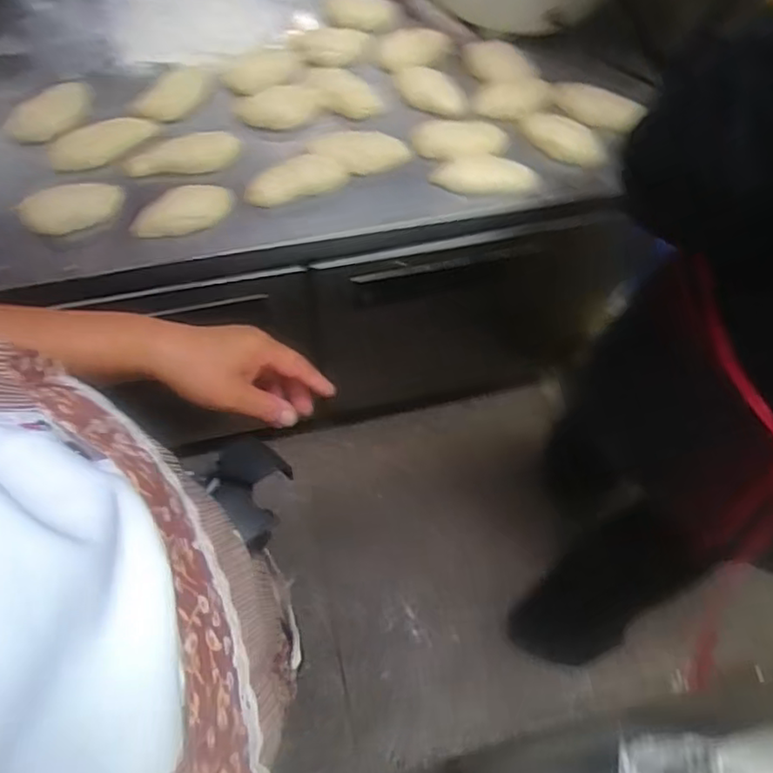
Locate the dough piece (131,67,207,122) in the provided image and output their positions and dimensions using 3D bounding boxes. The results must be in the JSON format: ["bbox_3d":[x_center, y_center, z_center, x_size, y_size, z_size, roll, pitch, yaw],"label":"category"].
[{"bbox_3d":[-0.292,-0.395,0.871,0.118,0.023,0.065,-41,75,-18],"label":"dough piece"}]

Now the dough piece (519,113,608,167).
[{"bbox_3d":[0.243,-0.338,0.874,0.121,0.028,0.062,12,66,2],"label":"dough piece"}]

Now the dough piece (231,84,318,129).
[{"bbox_3d":[-0.155,-0.389,0.889,0.117,0.032,0.053,0,66,12],"label":"dough piece"}]

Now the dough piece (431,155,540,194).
[{"bbox_3d":[0.132,-0.285,0.856,0.142,0.027,0.045,0,66,-3],"label":"dough piece"}]

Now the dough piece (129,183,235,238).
[{"bbox_3d":[-0.253,-0.219,0.790,0.128,0.026,0.051,-21,69,-12],"label":"dough piece"}]

